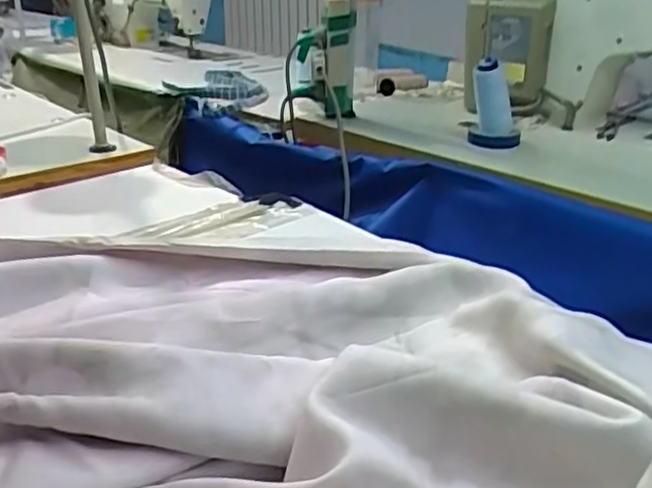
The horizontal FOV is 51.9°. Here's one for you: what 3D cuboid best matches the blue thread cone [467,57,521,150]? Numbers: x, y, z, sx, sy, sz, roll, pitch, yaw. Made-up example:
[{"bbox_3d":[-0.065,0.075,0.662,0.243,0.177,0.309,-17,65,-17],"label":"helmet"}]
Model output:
[{"bbox_3d":[0.236,-0.195,0.926,0.068,0.120,0.062,7,24,14],"label":"blue thread cone"}]

